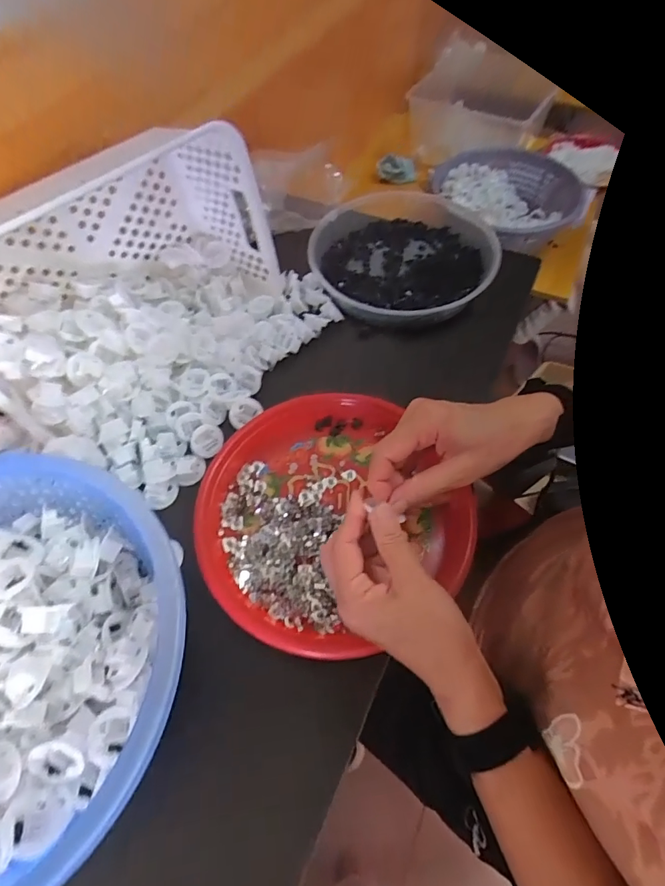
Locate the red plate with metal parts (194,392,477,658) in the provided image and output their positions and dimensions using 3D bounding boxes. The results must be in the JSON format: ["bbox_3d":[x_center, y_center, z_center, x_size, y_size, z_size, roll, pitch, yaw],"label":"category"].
[{"bbox_3d":[0.001,0.062,0.418,0.240,0.031,0.234,-1,59,1],"label":"red plate with metal parts"}]

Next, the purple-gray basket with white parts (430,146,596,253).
[{"bbox_3d":[0.342,-0.484,0.941,0.280,0.081,0.276,-1,59,1],"label":"purple-gray basket with white parts"}]

